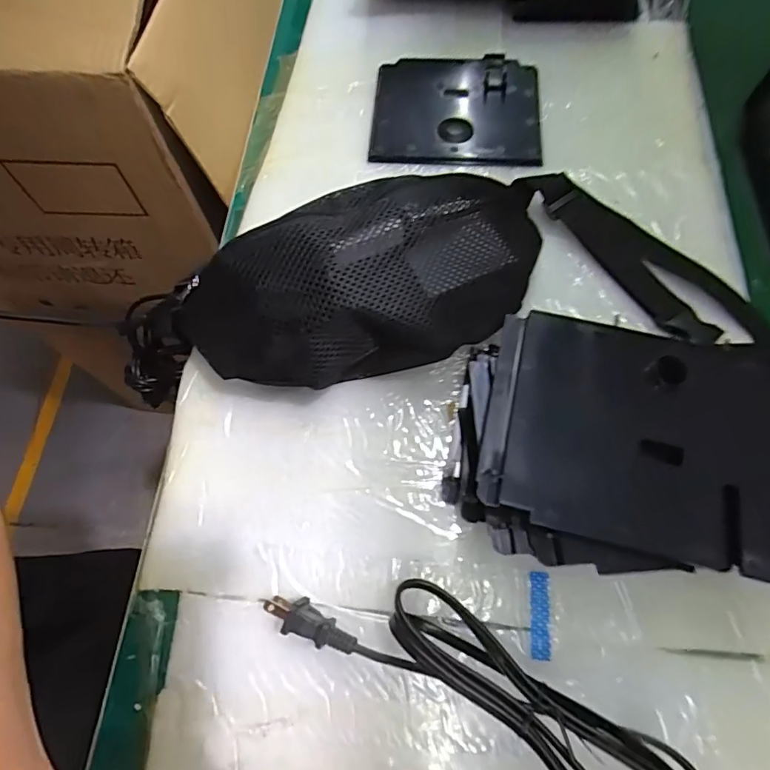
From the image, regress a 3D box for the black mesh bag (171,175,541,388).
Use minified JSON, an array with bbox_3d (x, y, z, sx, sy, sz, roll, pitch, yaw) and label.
[{"bbox_3d":[-0.010,-0.078,0.348,0.279,0.090,0.141,-12,68,-3],"label":"black mesh bag"}]

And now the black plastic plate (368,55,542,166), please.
[{"bbox_3d":[0.067,-0.260,0.459,0.151,0.015,0.136,3,68,3],"label":"black plastic plate"}]

